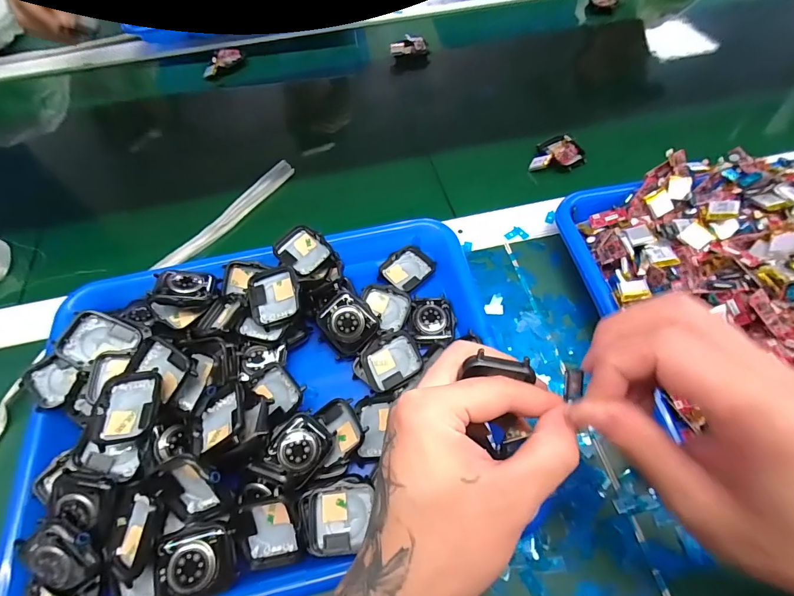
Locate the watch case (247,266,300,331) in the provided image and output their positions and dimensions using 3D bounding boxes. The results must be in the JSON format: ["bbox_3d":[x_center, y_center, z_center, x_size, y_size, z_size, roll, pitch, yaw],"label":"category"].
[{"bbox_3d":[-0.094,-0.002,0.305,0.036,0.012,0.046,-13,61,-6],"label":"watch case"}]

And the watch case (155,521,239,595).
[{"bbox_3d":[-0.114,0.149,0.223,0.041,0.009,0.036,-16,62,-7],"label":"watch case"}]

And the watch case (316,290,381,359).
[{"bbox_3d":[-0.040,0.021,0.304,0.043,0.013,0.042,-41,90,1],"label":"watch case"}]

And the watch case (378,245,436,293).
[{"bbox_3d":[0.008,-0.026,0.350,0.036,0.008,0.042,37,68,20],"label":"watch case"}]

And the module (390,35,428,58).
[{"bbox_3d":[0.016,-0.347,0.545,0.051,0.018,0.020,-9,61,-3],"label":"module"}]

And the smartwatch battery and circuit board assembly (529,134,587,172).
[{"bbox_3d":[0.171,-0.154,0.429,0.058,0.011,0.047,-31,64,-14],"label":"smartwatch battery and circuit board assembly"}]

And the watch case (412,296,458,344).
[{"bbox_3d":[0.030,0.018,0.323,0.034,0.007,0.038,-7,61,-2],"label":"watch case"}]

